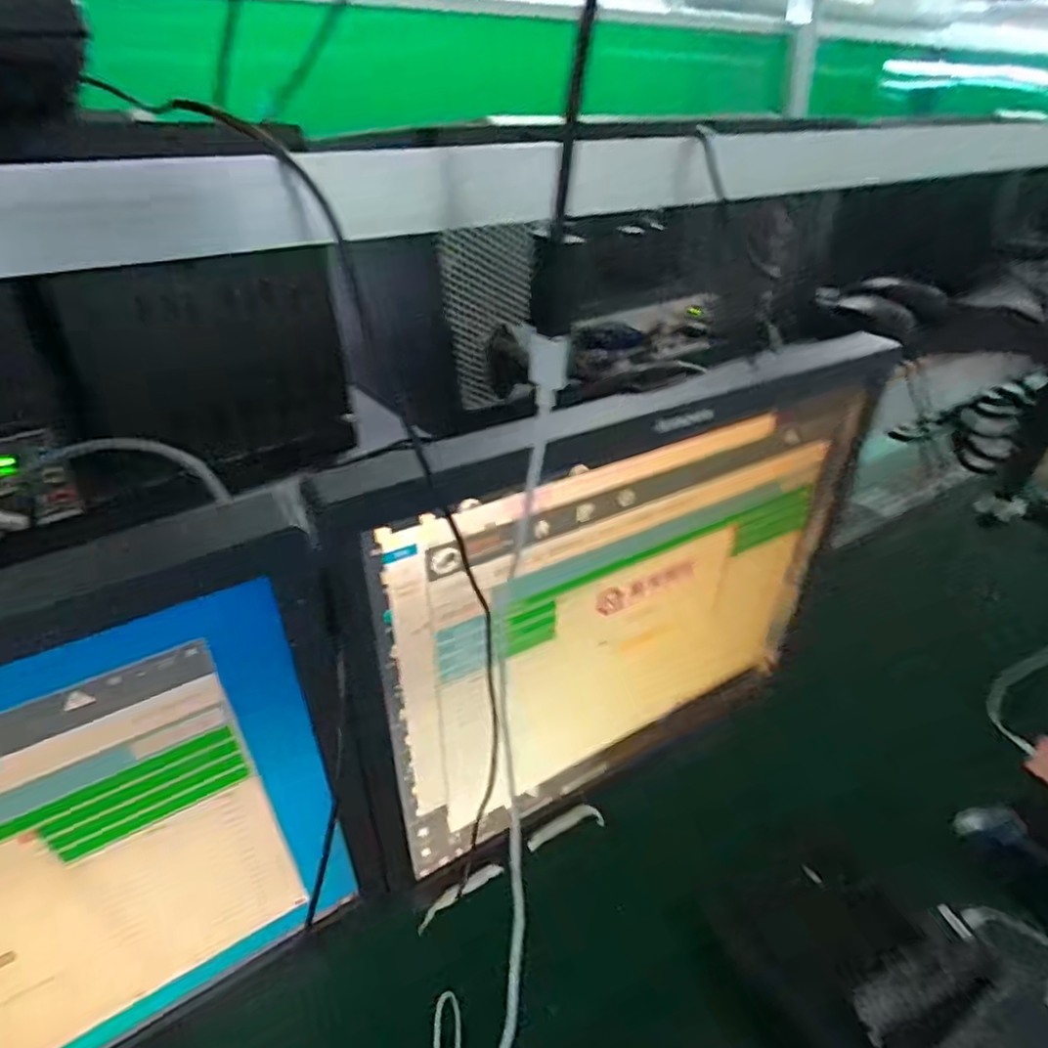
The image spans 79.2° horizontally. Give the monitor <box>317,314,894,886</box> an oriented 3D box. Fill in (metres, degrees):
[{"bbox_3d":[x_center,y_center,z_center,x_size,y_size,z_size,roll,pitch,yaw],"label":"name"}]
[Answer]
[{"bbox_3d":[0.075,0.054,0.398,0.367,0.291,0.052,-22,36,-30],"label":"monitor"}]

